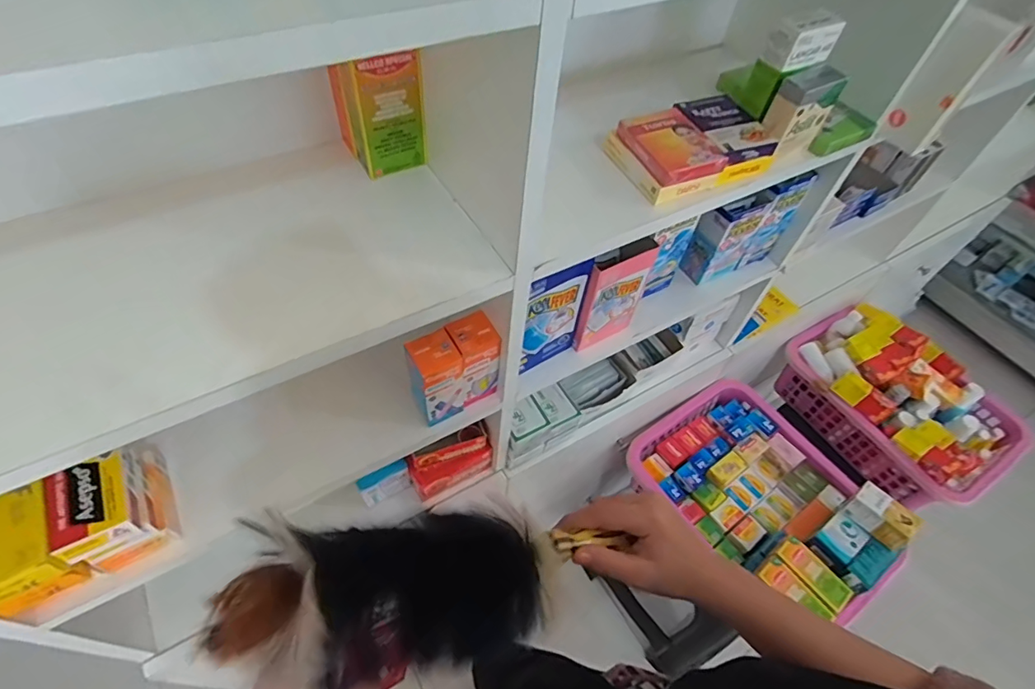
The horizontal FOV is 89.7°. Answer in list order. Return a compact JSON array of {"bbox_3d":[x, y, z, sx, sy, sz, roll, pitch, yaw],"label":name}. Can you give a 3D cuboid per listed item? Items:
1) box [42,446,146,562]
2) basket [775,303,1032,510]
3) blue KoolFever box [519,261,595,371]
[{"bbox_3d":[-0.361,0.138,0.444,0.058,0.030,0.084,-24,59,-22],"label":"box"},{"bbox_3d":[0.780,0.107,1.068,0.289,0.189,0.402,-26,60,-23],"label":"basket"},{"bbox_3d":[0.041,-0.031,0.600,0.084,0.143,0.015,-26,60,-23],"label":"blue KoolFever box"}]

